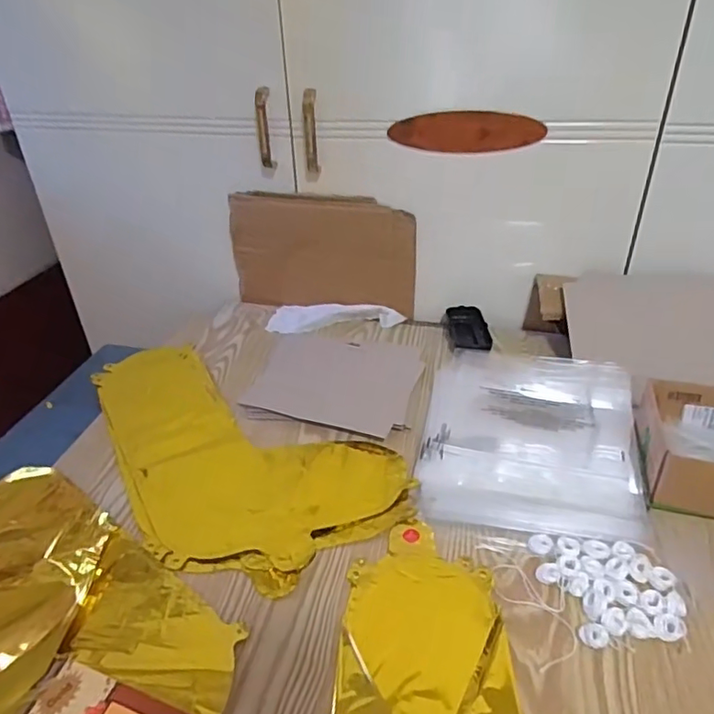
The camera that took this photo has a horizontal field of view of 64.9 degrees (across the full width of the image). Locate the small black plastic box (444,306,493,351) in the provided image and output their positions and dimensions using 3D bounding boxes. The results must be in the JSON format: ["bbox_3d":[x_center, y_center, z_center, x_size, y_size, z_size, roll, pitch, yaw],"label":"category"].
[{"bbox_3d":[0.156,-0.040,0.793,0.054,0.019,0.101,0,32,1],"label":"small black plastic box"}]

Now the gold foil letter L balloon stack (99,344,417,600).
[{"bbox_3d":[-0.158,0.088,0.624,0.224,0.013,0.422,-26,40,-34],"label":"gold foil letter L balloon stack"}]

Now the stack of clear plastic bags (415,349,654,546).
[{"bbox_3d":[0.188,0.078,0.619,0.221,0.031,0.275,7,33,11],"label":"stack of clear plastic bags"}]

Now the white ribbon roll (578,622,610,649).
[{"bbox_3d":[0.180,0.213,0.427,0.021,0.011,0.017,12,34,19],"label":"white ribbon roll"}]

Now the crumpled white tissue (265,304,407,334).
[{"bbox_3d":[-0.033,-0.056,0.822,0.189,0.026,0.063,6,33,11],"label":"crumpled white tissue"}]

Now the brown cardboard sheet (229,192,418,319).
[{"bbox_3d":[-0.051,-0.149,0.824,0.271,0.170,0.018,7,33,12],"label":"brown cardboard sheet"}]

